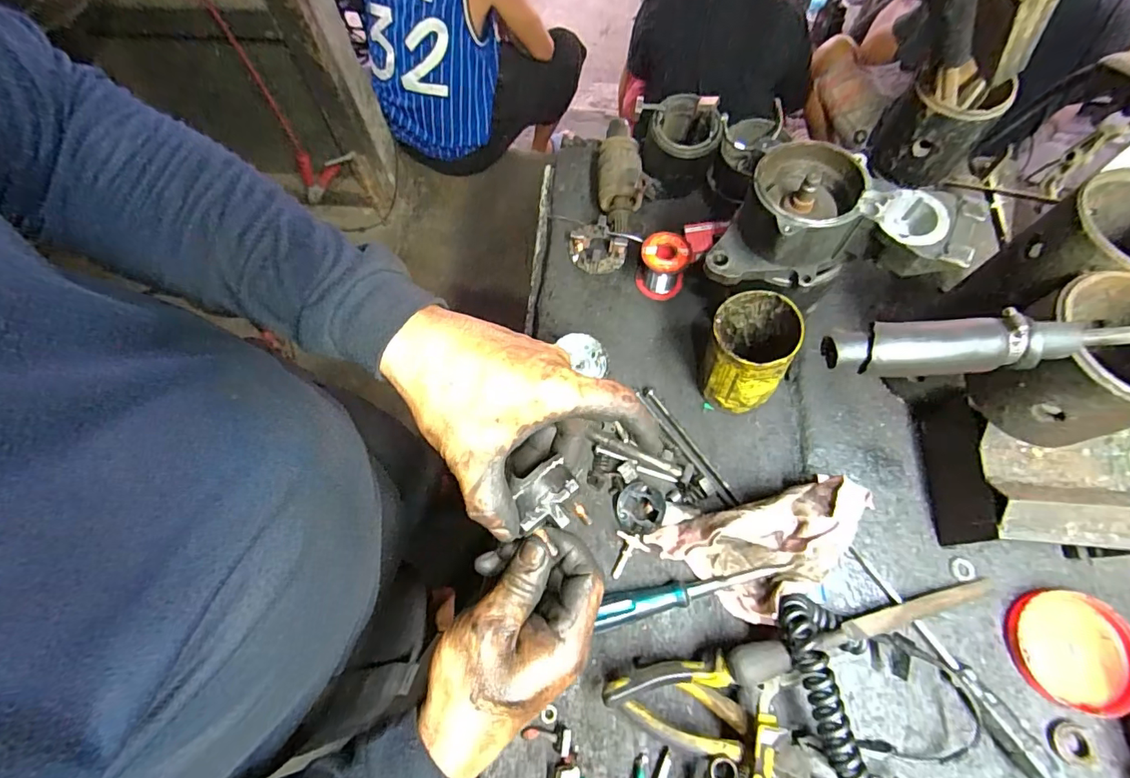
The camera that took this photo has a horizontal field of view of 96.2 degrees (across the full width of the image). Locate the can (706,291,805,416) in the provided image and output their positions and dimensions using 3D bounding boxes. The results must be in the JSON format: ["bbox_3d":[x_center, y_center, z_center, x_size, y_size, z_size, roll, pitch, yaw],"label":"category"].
[{"bbox_3d":[0.170,-0.034,0.484,0.074,0.111,0.075,0,67,0],"label":"can"}]

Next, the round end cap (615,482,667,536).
[{"bbox_3d":[0.070,0.113,0.476,0.043,0.028,0.044,0,67,0],"label":"round end cap"}]

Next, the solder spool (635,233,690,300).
[{"bbox_3d":[0.109,-0.136,0.568,0.050,0.059,0.047,0,67,0],"label":"solder spool"}]

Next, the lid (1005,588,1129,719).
[{"bbox_3d":[0.413,0.211,0.410,0.088,0.019,0.088,0,67,0],"label":"lid"}]

